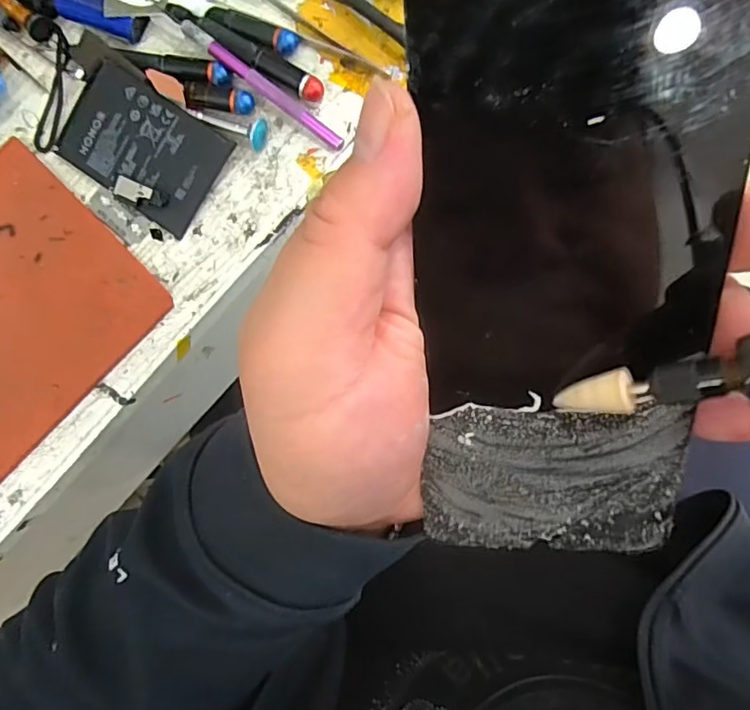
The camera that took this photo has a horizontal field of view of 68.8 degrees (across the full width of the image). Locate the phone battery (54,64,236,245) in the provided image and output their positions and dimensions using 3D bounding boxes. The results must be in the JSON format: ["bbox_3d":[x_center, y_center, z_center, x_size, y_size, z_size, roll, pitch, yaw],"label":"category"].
[{"bbox_3d":[-0.139,-0.123,0.324,0.100,0.009,0.064,34,98,5],"label":"phone battery"}]

